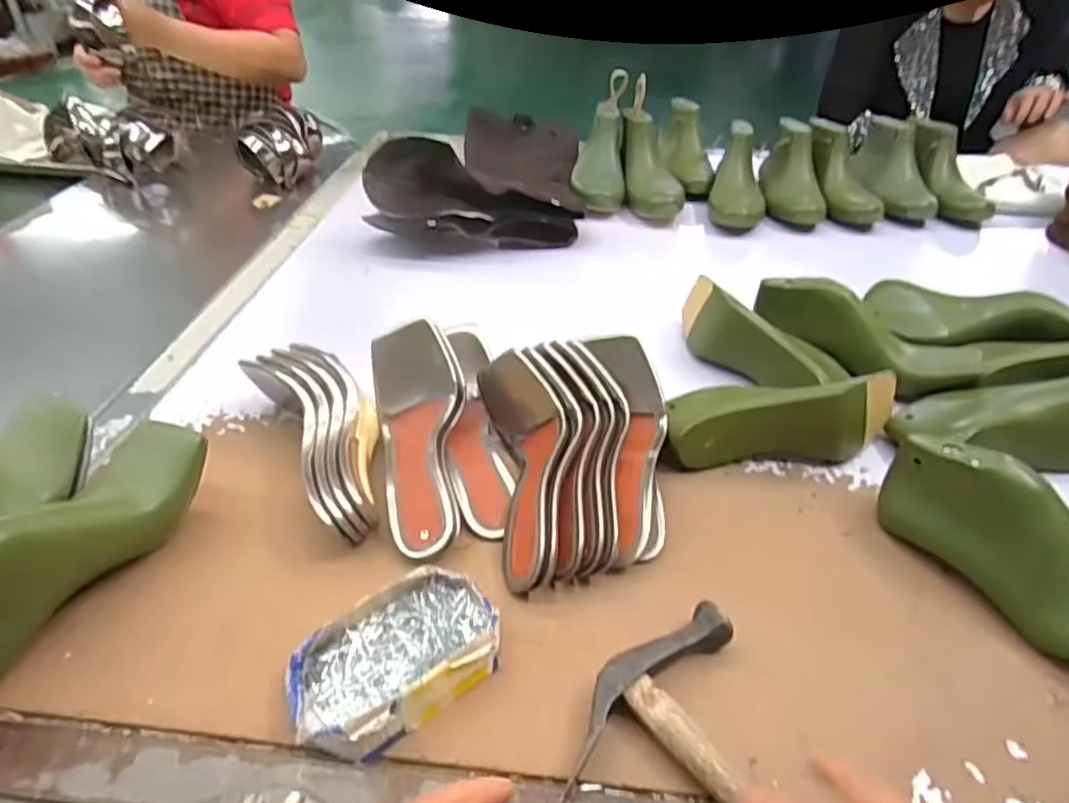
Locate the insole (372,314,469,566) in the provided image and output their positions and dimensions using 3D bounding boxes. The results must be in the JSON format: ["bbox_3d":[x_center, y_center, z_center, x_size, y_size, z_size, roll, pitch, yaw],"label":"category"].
[{"bbox_3d":[-0.095,0.030,0.552,0.074,0.047,0.213,-5,54,-7],"label":"insole"}]

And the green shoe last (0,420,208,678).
[{"bbox_3d":[-0.323,0.088,0.433,0.066,0.081,0.214,18,41,20],"label":"green shoe last"}]

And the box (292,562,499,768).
[{"bbox_3d":[-0.088,0.160,0.415,0.129,0.029,0.085,-27,46,-31],"label":"box"}]

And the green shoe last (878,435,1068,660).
[{"bbox_3d":[0.352,0.111,0.458,0.074,0.084,0.224,-27,46,-31],"label":"green shoe last"}]

